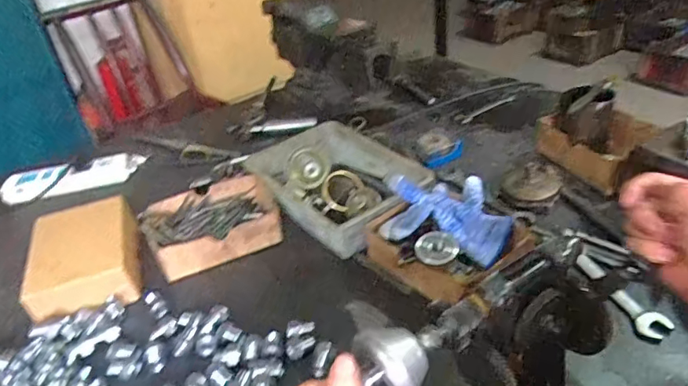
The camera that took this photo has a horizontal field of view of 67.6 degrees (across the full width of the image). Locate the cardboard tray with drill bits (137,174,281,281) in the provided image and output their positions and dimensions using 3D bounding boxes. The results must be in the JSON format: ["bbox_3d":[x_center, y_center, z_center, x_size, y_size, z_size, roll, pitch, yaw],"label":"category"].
[{"bbox_3d":[-0.183,0.039,0.722,0.175,0.043,0.142,-22,38,-19],"label":"cardboard tray with drill bits"}]

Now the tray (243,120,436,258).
[{"bbox_3d":[-0.006,-0.022,0.750,0.188,0.045,0.246,-32,43,-31],"label":"tray"}]

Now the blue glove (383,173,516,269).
[{"bbox_3d":[0.126,0.023,0.641,0.160,0.044,0.114,8,38,20],"label":"blue glove"}]

